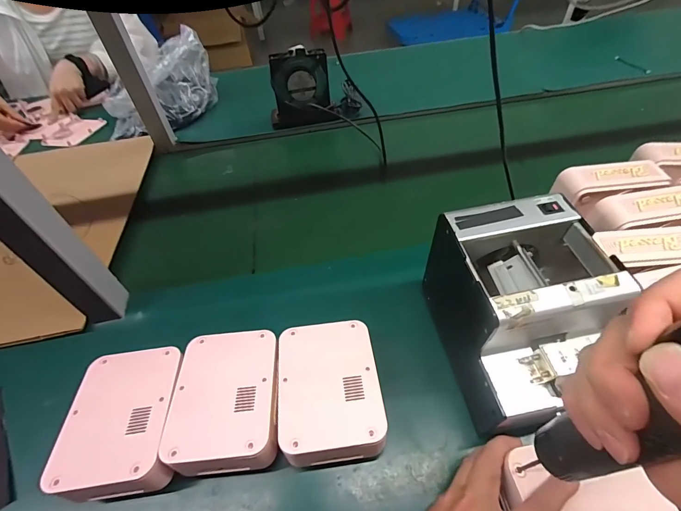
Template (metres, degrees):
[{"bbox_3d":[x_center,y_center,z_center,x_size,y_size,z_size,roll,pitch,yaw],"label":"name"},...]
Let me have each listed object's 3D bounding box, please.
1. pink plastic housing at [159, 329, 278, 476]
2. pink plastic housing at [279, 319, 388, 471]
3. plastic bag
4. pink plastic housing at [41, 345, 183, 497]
[{"bbox_3d":[-0.113,0.150,0.357,0.101,0.066,0.130,-8,48,-2],"label":"pink plastic housing"},{"bbox_3d":[-0.010,0.143,0.356,0.096,0.061,0.133,-8,48,-2],"label":"pink plastic housing"},{"bbox_3d":[-0.420,-0.411,0.817,0.184,0.150,0.319,35,60,30],"label":"plastic bag"},{"bbox_3d":[-0.213,0.171,0.350,0.101,0.065,0.133,-8,48,-2],"label":"pink plastic housing"}]

